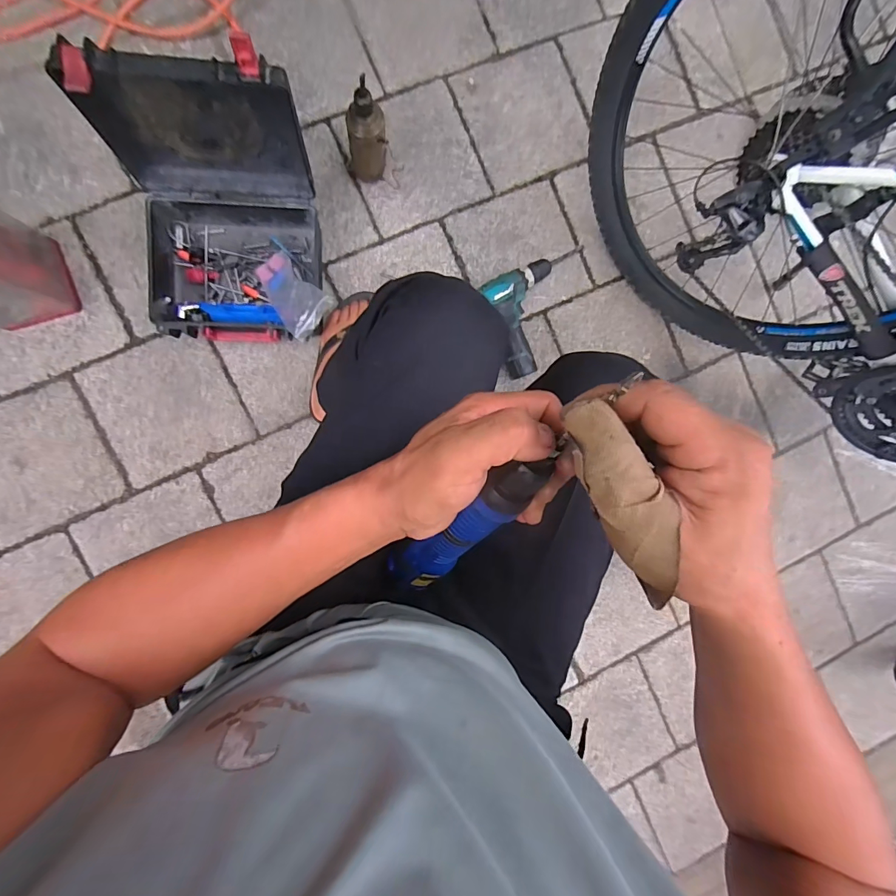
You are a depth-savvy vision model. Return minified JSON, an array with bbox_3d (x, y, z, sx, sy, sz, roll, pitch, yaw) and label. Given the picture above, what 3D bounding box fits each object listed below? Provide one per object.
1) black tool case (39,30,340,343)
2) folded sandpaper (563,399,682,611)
[{"bbox_3d":[-0.354,-0.335,0.670,0.281,0.315,0.283,-3,91,-7],"label":"black tool case"},{"bbox_3d":[0.087,0.026,0.212,0.030,0.018,0.102,-22,88,-5],"label":"folded sandpaper"}]

